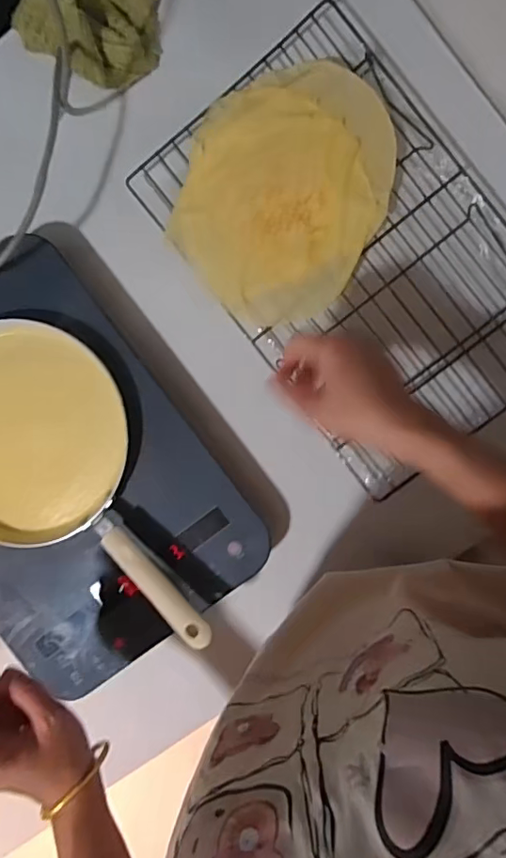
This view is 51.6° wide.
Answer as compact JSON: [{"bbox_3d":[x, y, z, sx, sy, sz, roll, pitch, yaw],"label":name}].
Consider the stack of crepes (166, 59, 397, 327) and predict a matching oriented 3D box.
[{"bbox_3d":[0.030,-0.221,0.490,0.182,0.011,0.227,29,97,3],"label":"stack of crepes"}]

